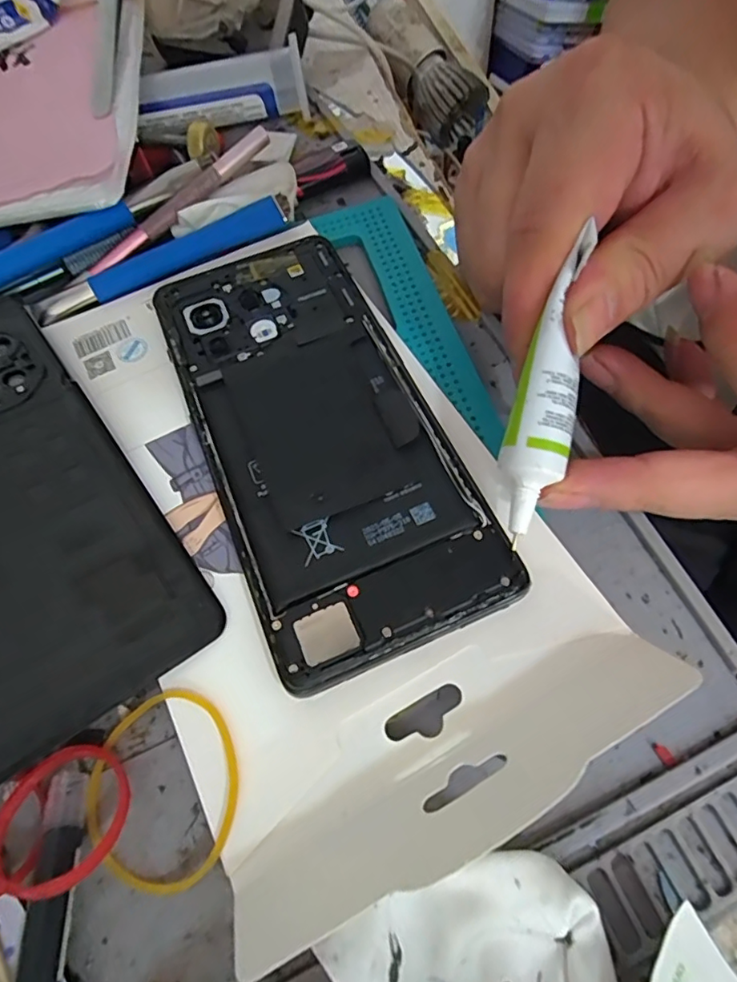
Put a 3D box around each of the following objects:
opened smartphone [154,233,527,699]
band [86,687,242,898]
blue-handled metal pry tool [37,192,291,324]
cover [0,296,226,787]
[{"bbox_3d":[-0.019,-0.025,0.177,0.071,0.010,0.160,-22,64,-7],"label":"opened smartphone"},{"bbox_3d":[-0.054,0.078,0.140,0.042,0.004,0.045,-5,71,13],"label":"band"},{"bbox_3d":[-0.083,-0.097,0.221,0.108,0.010,0.014,-26,64,-9],"label":"blue-handled metal pry tool"},{"bbox_3d":[-0.117,0.000,0.167,0.073,0.011,0.157,-36,66,-13],"label":"cover"}]

